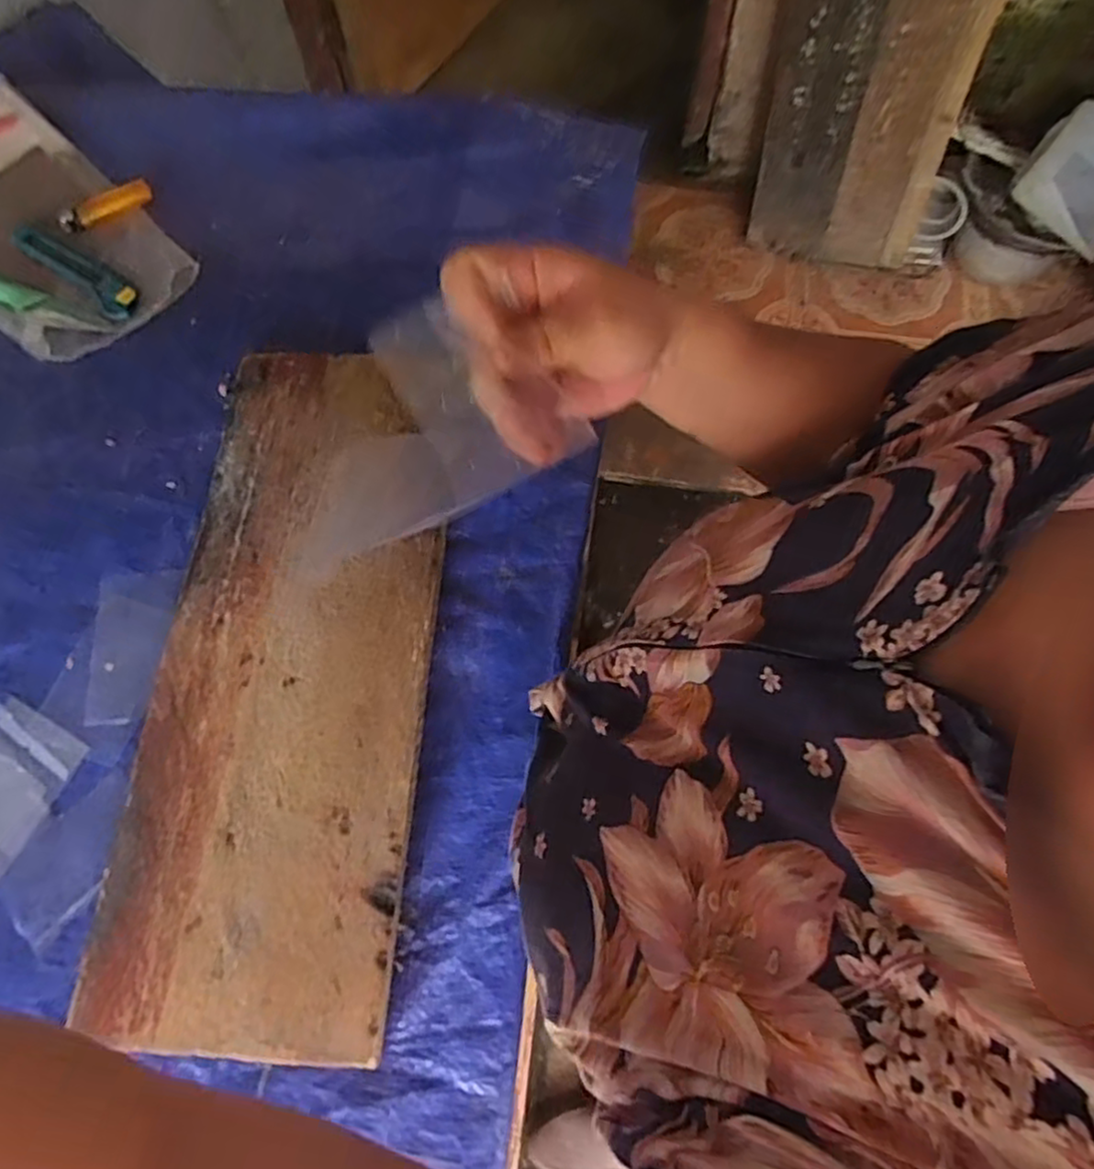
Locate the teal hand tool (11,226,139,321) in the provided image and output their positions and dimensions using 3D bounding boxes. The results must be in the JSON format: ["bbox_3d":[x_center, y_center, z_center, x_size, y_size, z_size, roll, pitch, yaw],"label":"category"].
[{"bbox_3d":[-0.412,-0.276,0.606,0.152,0.011,0.030,36,76,12],"label":"teal hand tool"}]

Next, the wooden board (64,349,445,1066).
[{"bbox_3d":[-0.171,0.047,0.484,0.180,0.023,0.467,3,71,2],"label":"wooden board"}]

